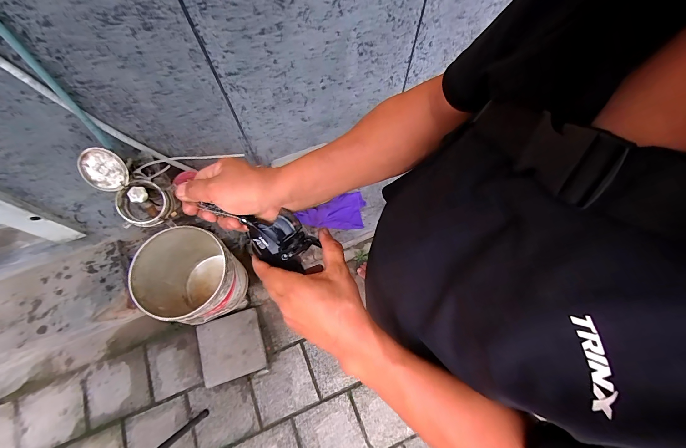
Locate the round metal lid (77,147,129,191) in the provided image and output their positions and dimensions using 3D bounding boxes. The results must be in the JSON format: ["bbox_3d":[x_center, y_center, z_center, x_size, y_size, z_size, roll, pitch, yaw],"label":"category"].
[{"bbox_3d":[-0.624,-0.140,0.770,0.108,0.116,0.011,2,32,-9],"label":"round metal lid"}]

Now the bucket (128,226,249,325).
[{"bbox_3d":[-0.538,0.224,1.098,0.294,0.391,0.280,0,69,-1],"label":"bucket"}]

